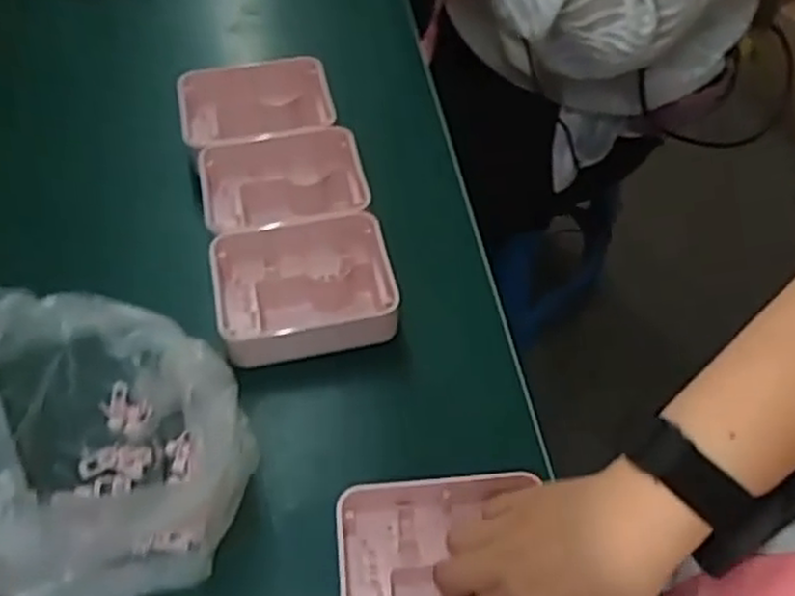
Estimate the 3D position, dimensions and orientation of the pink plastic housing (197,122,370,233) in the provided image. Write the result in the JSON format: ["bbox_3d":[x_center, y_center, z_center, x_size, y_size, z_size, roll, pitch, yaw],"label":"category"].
[{"bbox_3d":[-0.093,-0.088,0.633,0.132,0.044,0.100,-12,55,-10],"label":"pink plastic housing"}]

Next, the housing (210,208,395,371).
[{"bbox_3d":[-0.070,-0.009,0.577,0.131,0.044,0.109,-10,55,-9],"label":"housing"}]

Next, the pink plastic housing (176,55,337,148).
[{"bbox_3d":[-0.124,-0.162,0.678,0.133,0.050,0.093,-12,55,-10],"label":"pink plastic housing"}]

